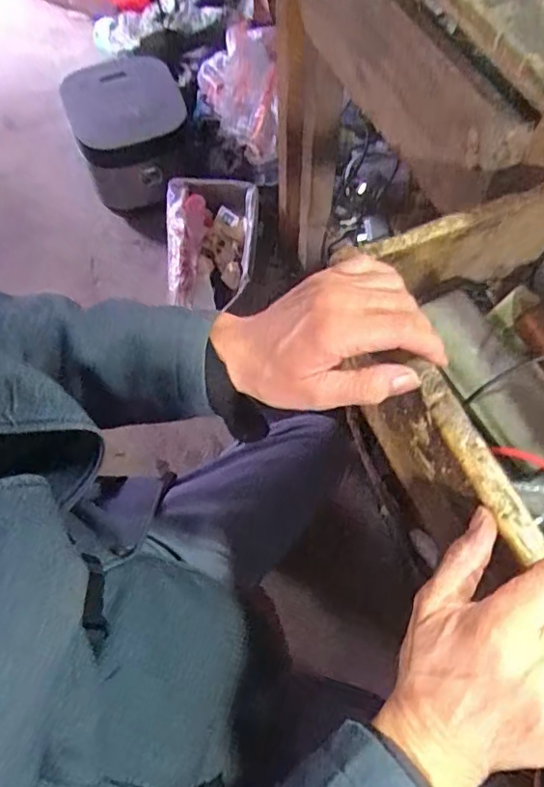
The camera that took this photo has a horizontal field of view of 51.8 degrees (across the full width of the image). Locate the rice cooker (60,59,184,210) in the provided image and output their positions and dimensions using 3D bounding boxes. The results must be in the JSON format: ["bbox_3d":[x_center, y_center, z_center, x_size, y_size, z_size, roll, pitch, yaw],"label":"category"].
[{"bbox_3d":[-0.327,-0.615,1.317,0.252,0.190,0.318,-20,67,-8],"label":"rice cooker"}]

